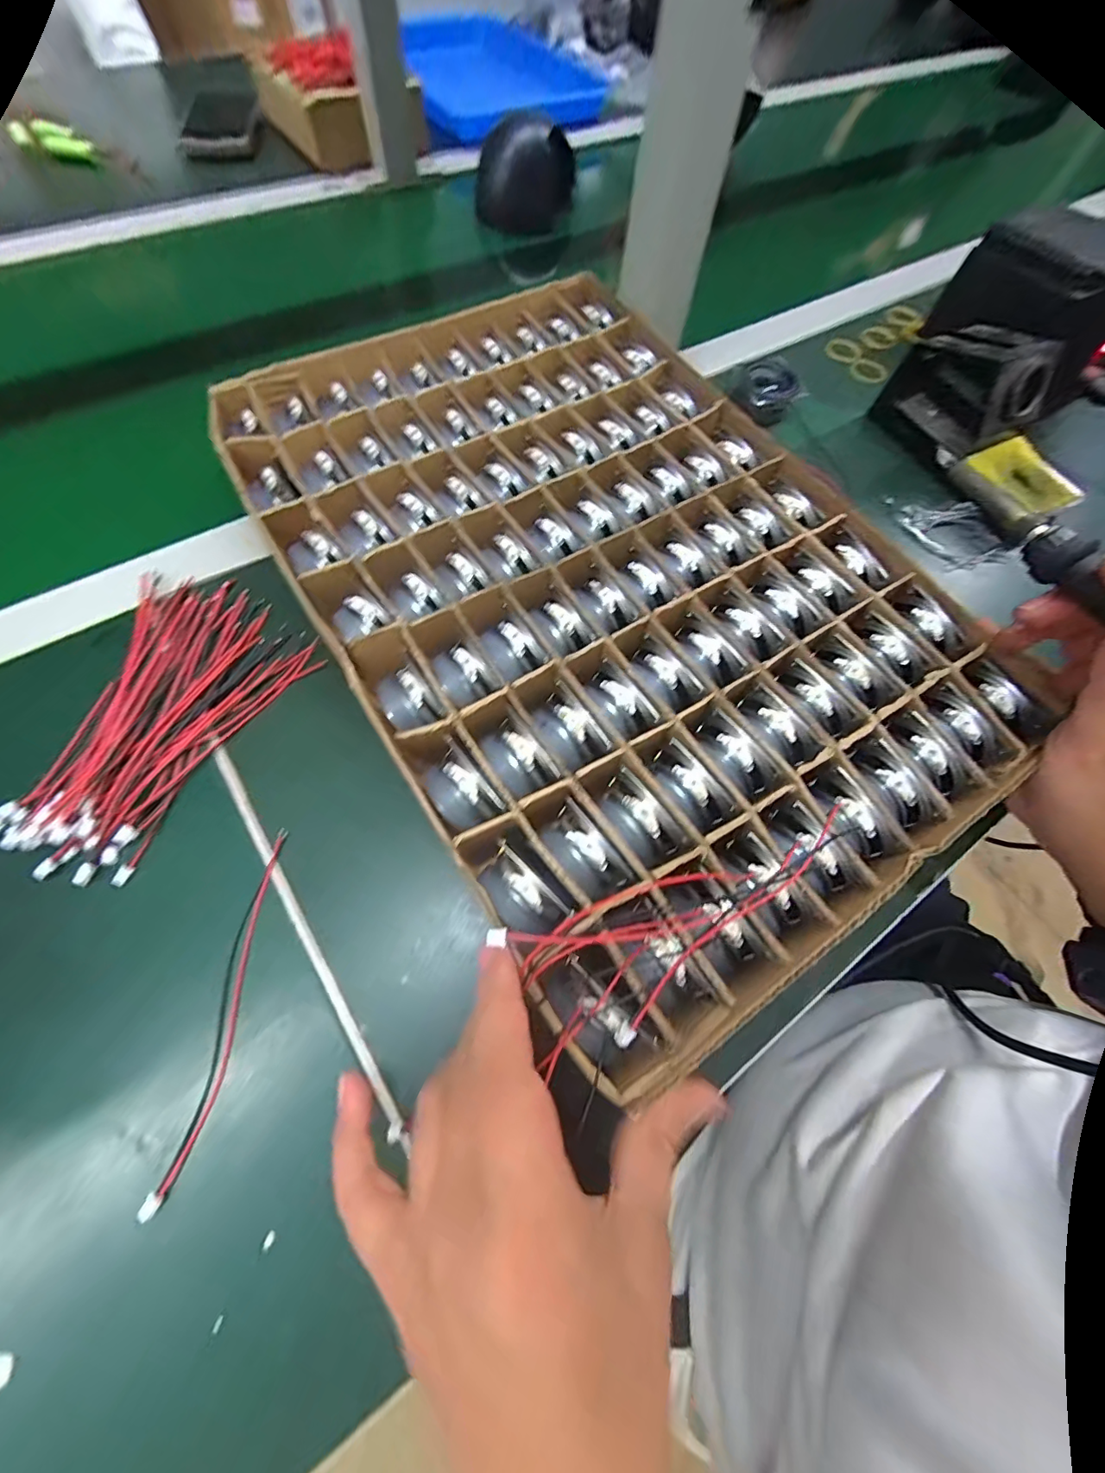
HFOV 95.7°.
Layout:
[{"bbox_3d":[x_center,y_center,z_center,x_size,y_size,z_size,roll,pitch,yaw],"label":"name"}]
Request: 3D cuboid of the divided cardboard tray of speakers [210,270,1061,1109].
[{"bbox_3d":[0.014,-0.097,0.284,0.324,0.043,0.441,-30,68,-15],"label":"divided cardboard tray of speakers"}]

